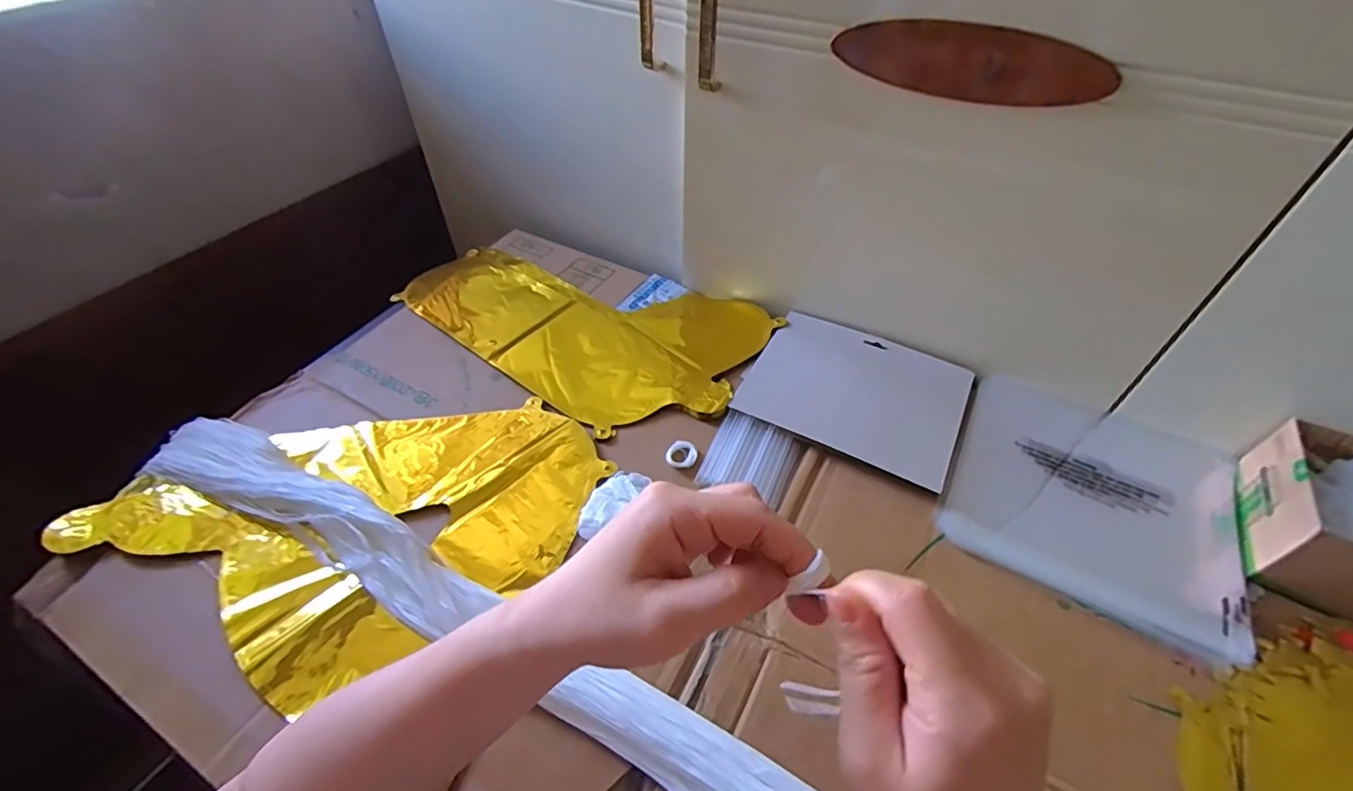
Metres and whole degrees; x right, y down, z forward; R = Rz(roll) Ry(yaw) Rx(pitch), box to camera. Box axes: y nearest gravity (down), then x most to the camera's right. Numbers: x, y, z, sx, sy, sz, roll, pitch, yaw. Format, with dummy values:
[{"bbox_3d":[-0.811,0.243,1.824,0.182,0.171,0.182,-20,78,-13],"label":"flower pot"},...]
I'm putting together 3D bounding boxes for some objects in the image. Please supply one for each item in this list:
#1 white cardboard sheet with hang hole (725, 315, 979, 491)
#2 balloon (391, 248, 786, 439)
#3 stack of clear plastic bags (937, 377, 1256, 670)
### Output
[{"bbox_3d":[0.173,-0.005,0.555,0.194,0.010,0.155,21,51,17],"label":"white cardboard sheet with hang hole"},{"bbox_3d":[-0.113,-0.083,0.629,0.397,0.019,0.224,24,52,19],"label":"balloon"},{"bbox_3d":[0.357,0.079,0.490,0.215,0.010,0.223,24,52,19],"label":"stack of clear plastic bags"}]

